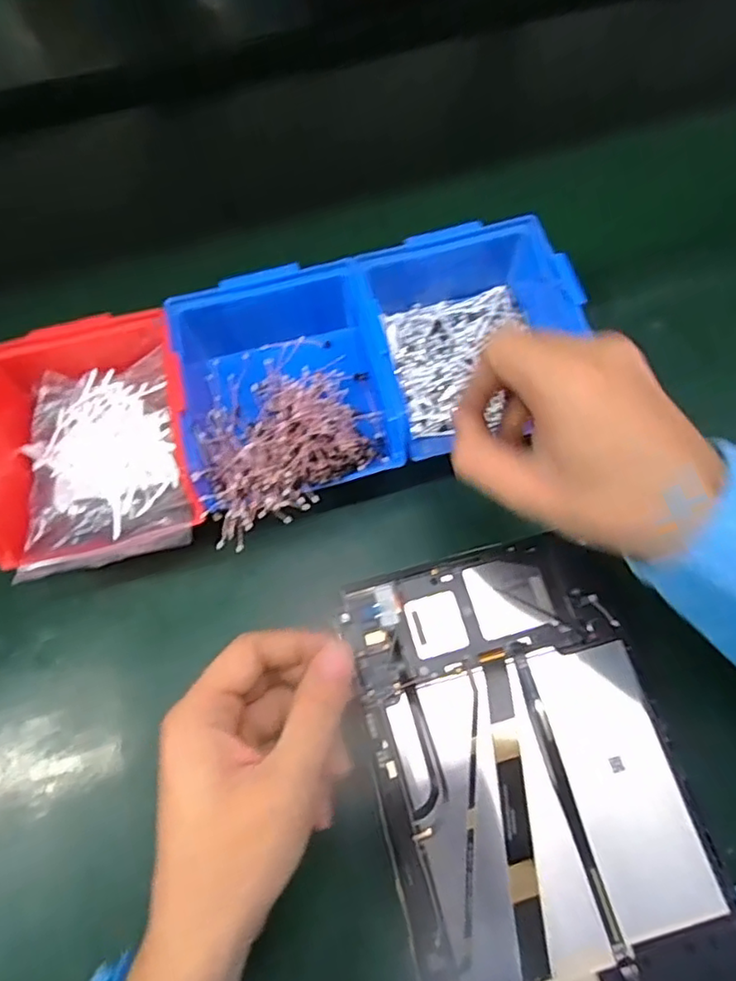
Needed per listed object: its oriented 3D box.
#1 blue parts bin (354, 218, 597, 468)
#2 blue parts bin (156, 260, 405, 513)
[{"bbox_3d":[0.066,-0.103,0.391,0.124,0.058,0.139,-18,69,-6],"label":"blue parts bin"},{"bbox_3d":[-0.052,-0.062,0.383,0.129,0.058,0.150,-17,68,-5],"label":"blue parts bin"}]

